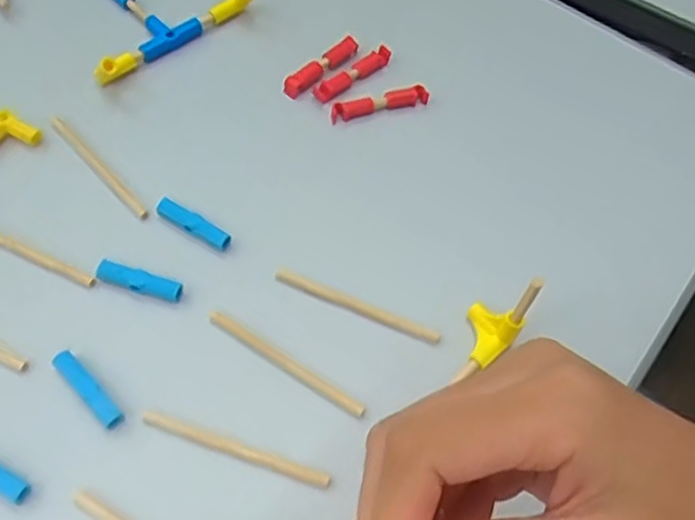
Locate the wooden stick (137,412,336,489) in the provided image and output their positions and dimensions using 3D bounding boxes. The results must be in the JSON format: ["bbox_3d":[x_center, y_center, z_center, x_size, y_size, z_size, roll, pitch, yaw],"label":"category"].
[{"bbox_3d":[-0.049,0.082,0.308,0.085,0.004,0.007,18,58,7],"label":"wooden stick"}]

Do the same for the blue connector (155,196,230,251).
[{"bbox_3d":[-0.080,-0.019,0.365,0.044,0.009,0.009,31,60,14],"label":"blue connector"}]

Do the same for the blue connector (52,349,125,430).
[{"bbox_3d":[-0.117,0.057,0.316,0.010,0.007,0.045,-38,68,-25],"label":"blue connector"}]

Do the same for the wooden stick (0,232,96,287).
[{"bbox_3d":[-0.165,-0.007,0.353,0.089,0.004,0.006,23,59,10],"label":"wooden stick"}]

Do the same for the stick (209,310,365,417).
[{"bbox_3d":[-0.029,0.048,0.331,0.086,0.004,0.006,30,60,14],"label":"stick"}]

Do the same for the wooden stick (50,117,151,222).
[{"bbox_3d":[-0.132,-0.050,0.374,0.007,0.004,0.084,-36,67,-24],"label":"wooden stick"}]

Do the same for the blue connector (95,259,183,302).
[{"bbox_3d":[-0.102,0.010,0.346,0.042,0.007,0.010,16,58,5],"label":"blue connector"}]

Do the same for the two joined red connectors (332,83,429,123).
[{"bbox_3d":[0.020,-0.093,0.416,0.058,0.009,0.007,-16,60,-14],"label":"two joined red connectors"}]

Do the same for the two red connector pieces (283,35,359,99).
[{"bbox_3d":[-0.015,-0.119,0.429,0.013,0.010,0.056,37,62,17],"label":"two red connector pieces"}]

